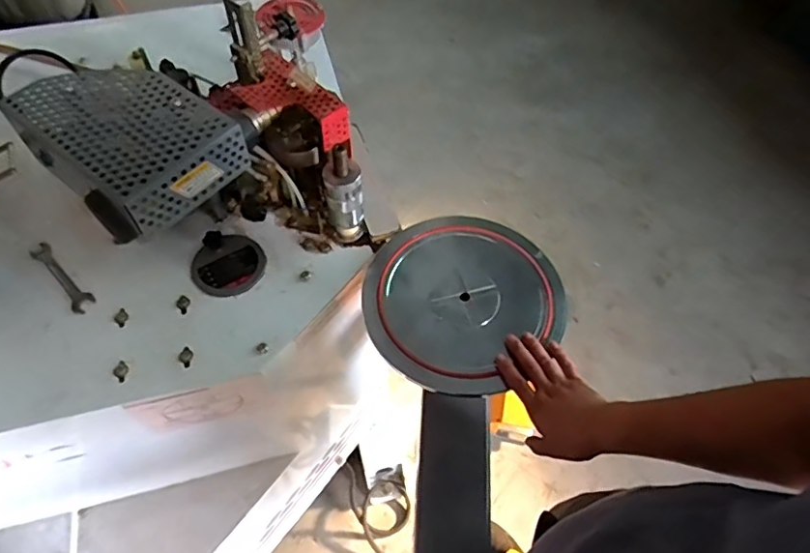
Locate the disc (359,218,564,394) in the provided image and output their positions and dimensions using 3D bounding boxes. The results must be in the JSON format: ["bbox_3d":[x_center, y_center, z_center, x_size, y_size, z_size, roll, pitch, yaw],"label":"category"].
[{"bbox_3d":[0.080,0.028,0.808,0.282,0.025,0.259,-38,73,-16],"label":"disc"}]

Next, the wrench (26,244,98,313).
[{"bbox_3d":[-0.505,0.000,0.817,0.150,0.008,0.029,39,64,21],"label":"wrench"}]

